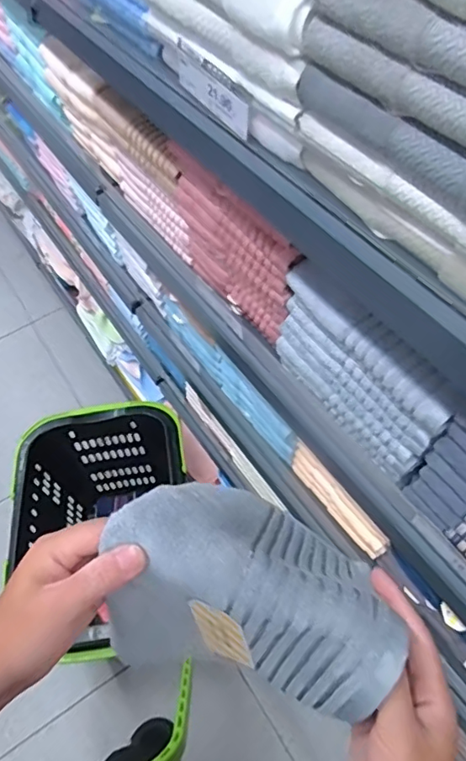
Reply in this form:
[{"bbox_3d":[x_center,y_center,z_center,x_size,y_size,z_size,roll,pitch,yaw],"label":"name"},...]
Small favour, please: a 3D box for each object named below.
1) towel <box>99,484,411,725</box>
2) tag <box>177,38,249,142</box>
[{"bbox_3d":[0.016,0.136,0.365,0.174,0.146,0.128,10,59,10],"label":"towel"},{"bbox_3d":[-0.017,-0.238,0.430,0.005,0.042,0.096,-32,61,-15],"label":"tag"}]

